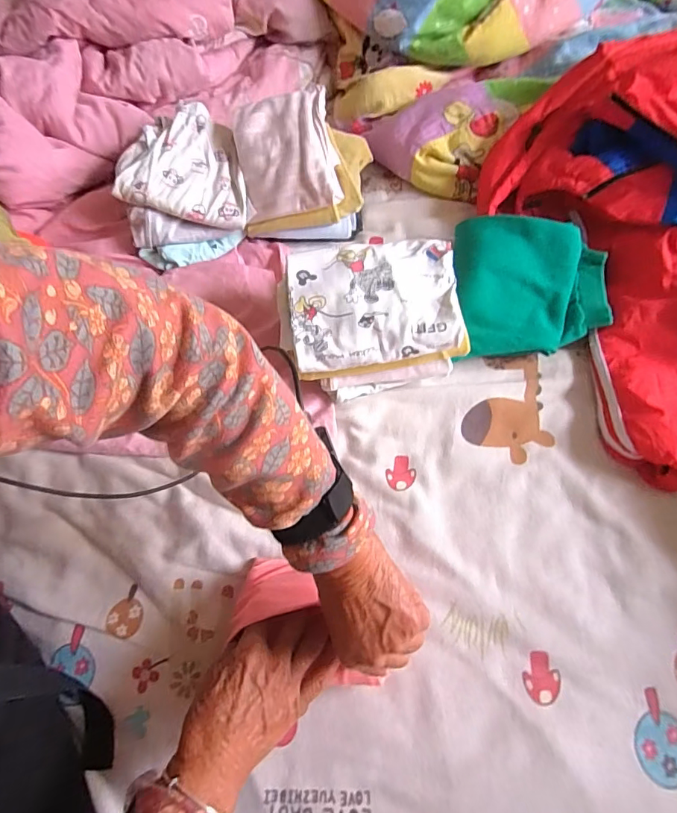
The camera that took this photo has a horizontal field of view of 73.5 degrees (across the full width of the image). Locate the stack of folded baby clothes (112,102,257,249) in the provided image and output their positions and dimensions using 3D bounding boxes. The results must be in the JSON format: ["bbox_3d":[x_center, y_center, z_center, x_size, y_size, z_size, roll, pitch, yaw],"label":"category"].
[{"bbox_3d":[-0.215,-0.316,0.624,0.163,0.081,0.183,-16,66,-6],"label":"stack of folded baby clothes"}]

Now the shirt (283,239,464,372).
[{"bbox_3d":[0.037,-0.114,0.493,0.187,0.039,0.132,-8,65,-3],"label":"shirt"}]

